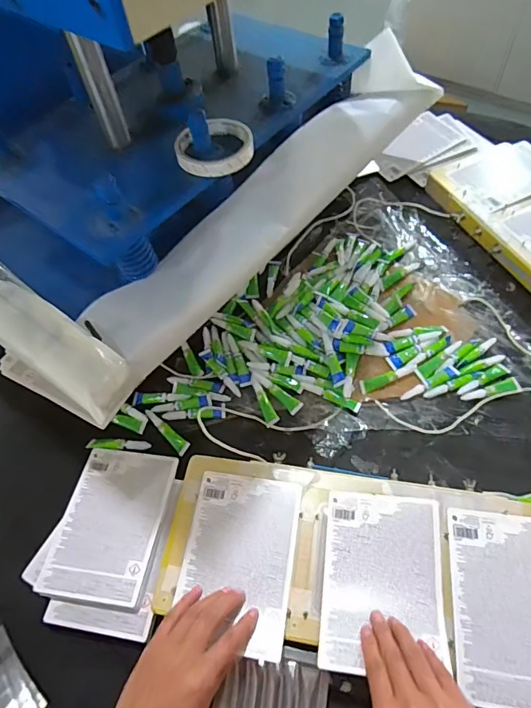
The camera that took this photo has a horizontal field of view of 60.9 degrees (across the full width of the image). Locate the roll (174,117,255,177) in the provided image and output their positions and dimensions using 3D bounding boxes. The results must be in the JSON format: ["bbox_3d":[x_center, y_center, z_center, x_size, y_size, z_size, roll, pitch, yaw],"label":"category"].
[{"bbox_3d":[-0.060,-0.243,0.527,0.089,0.016,0.091,-2,57,4],"label":"roll"}]

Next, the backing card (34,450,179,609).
[{"bbox_3d":[-0.179,0.194,0.528,0.115,0.008,0.169,4,50,9],"label":"backing card"}]

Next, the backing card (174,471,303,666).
[{"bbox_3d":[-0.027,0.213,0.476,0.115,0.005,0.166,6,59,8],"label":"backing card"}]

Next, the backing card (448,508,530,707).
[{"bbox_3d":[0.241,0.241,0.431,0.116,0.007,0.169,3,57,12],"label":"backing card"}]

